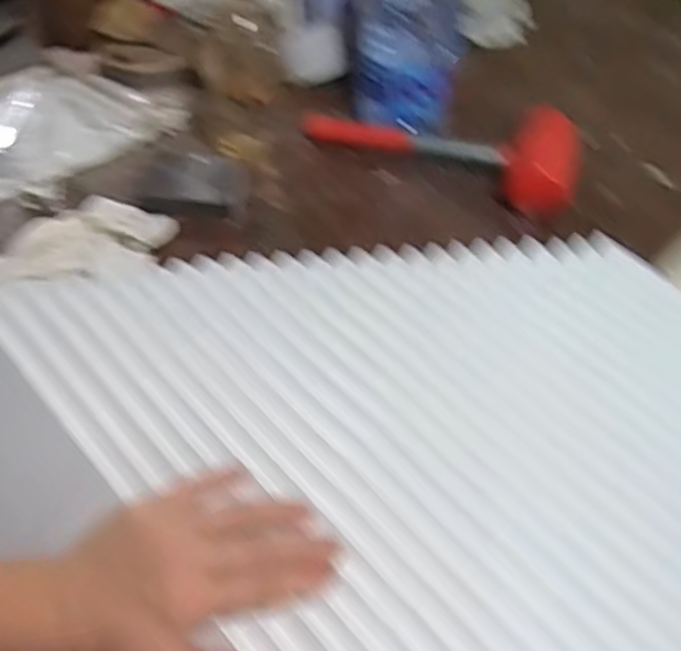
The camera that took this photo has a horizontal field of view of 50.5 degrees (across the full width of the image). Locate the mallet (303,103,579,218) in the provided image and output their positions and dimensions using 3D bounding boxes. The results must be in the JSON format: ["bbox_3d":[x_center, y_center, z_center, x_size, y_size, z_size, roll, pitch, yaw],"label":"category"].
[{"bbox_3d":[0.113,-0.208,0.799,0.307,0.070,0.107,19,54,12],"label":"mallet"}]

